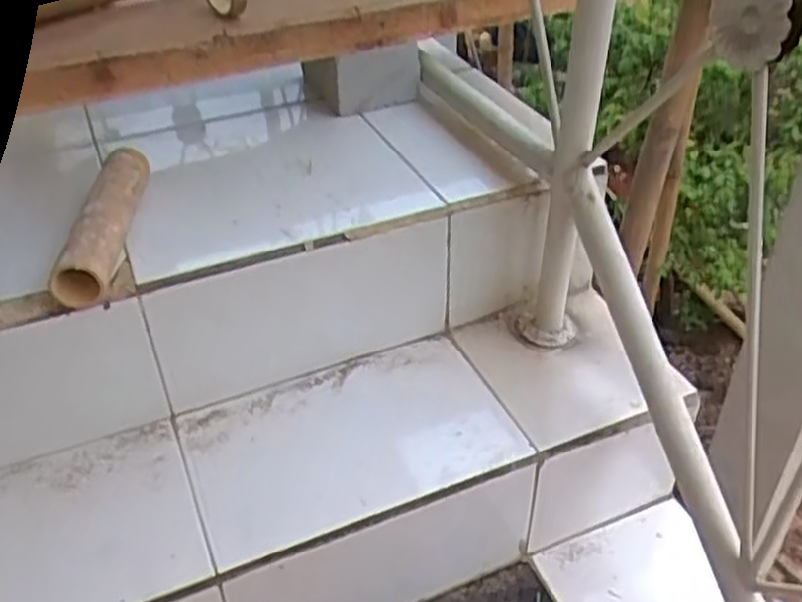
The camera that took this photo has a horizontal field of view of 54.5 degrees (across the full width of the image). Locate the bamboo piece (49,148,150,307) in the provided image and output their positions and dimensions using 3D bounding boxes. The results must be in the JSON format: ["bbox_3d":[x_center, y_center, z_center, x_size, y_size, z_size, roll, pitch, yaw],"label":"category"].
[{"bbox_3d":[-0.367,-0.103,0.974,0.062,0.068,0.265,-1,37,1],"label":"bamboo piece"}]

